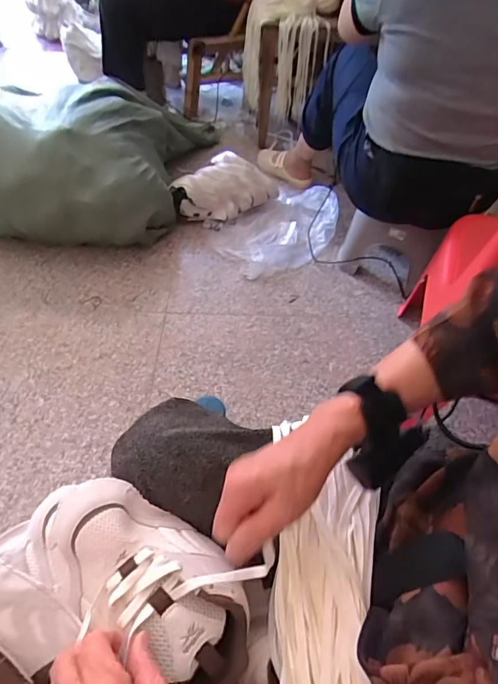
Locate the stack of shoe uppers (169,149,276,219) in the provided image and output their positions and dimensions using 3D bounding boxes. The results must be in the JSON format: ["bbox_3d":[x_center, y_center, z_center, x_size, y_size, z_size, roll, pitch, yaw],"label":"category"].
[{"bbox_3d":[-0.081,-0.488,1.350,0.337,0.112,0.159,-22,56,-18],"label":"stack of shoe uppers"}]

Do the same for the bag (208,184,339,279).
[{"bbox_3d":[0.090,-0.350,1.307,0.392,0.084,0.280,-31,59,-26],"label":"bag"}]

